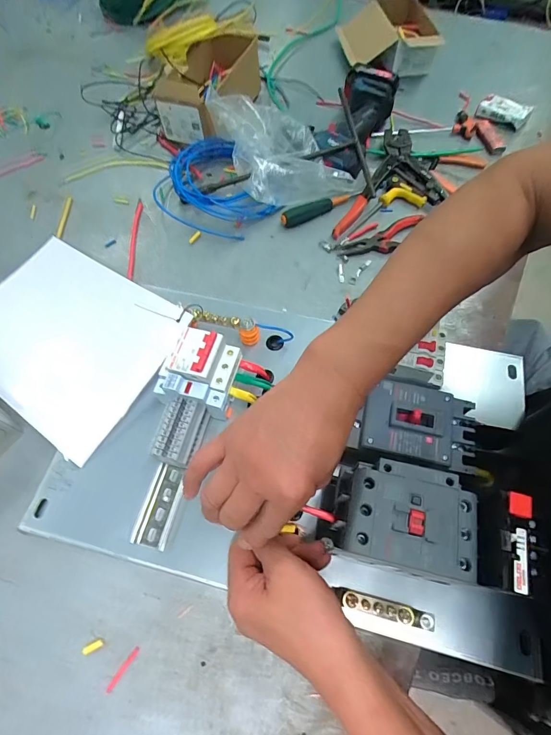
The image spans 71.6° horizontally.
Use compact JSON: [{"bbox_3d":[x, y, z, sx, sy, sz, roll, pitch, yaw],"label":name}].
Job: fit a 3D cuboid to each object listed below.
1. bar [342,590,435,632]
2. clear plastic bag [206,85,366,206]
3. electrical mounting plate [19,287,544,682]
[{"bbox_3d":[0.103,0.220,0.346,0.084,0.019,0.015,12,63,7],"label":"bar"},{"bbox_3d":[0.020,-0.350,0.616,0.173,0.094,0.193,-26,65,-12],"label":"clear plastic bag"},{"bbox_3d":[0.012,0.048,0.377,0.471,0.128,0.317,12,63,8],"label":"electrical mounting plate"}]

